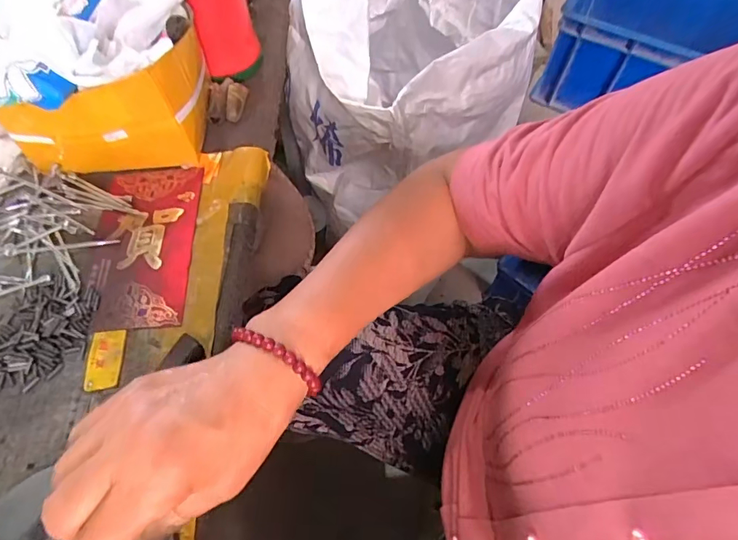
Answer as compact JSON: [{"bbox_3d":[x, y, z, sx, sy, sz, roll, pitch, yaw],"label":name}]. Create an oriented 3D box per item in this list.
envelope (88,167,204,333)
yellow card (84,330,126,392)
[{"bbox_3d":[-0.194,-0.025,0.389,0.082,0.005,0.164,-4,59,-3],"label":"envelope"},{"bbox_3d":[-0.197,0.067,0.336,0.027,0.004,0.045,-8,60,1],"label":"yellow card"}]

